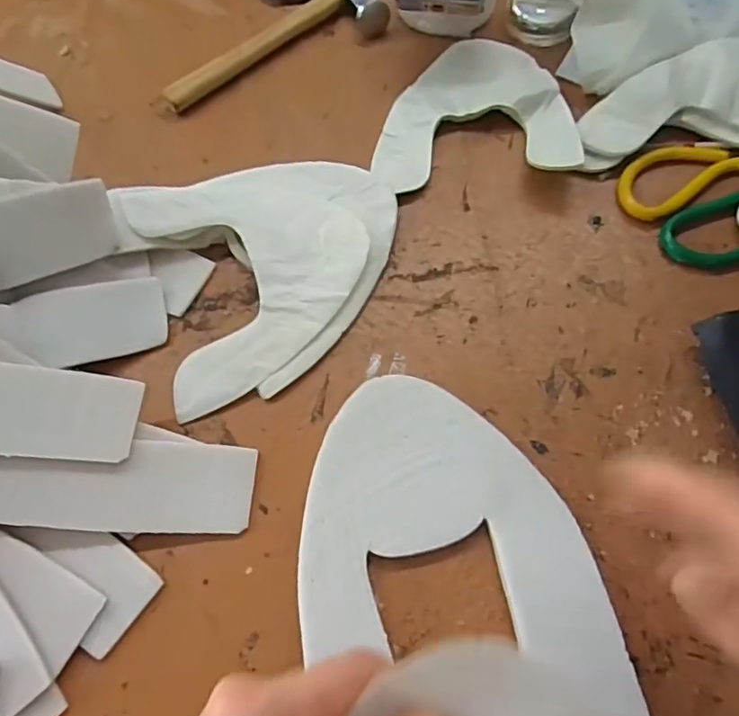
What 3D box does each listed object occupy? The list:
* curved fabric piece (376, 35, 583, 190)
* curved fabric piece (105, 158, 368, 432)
[{"bbox_3d":[0.084,-0.215,0.486,0.157,0.032,0.162,-3,66,4],"label":"curved fabric piece"},{"bbox_3d":[-0.075,-0.072,0.436,0.184,0.024,0.178,-21,66,-5],"label":"curved fabric piece"}]

